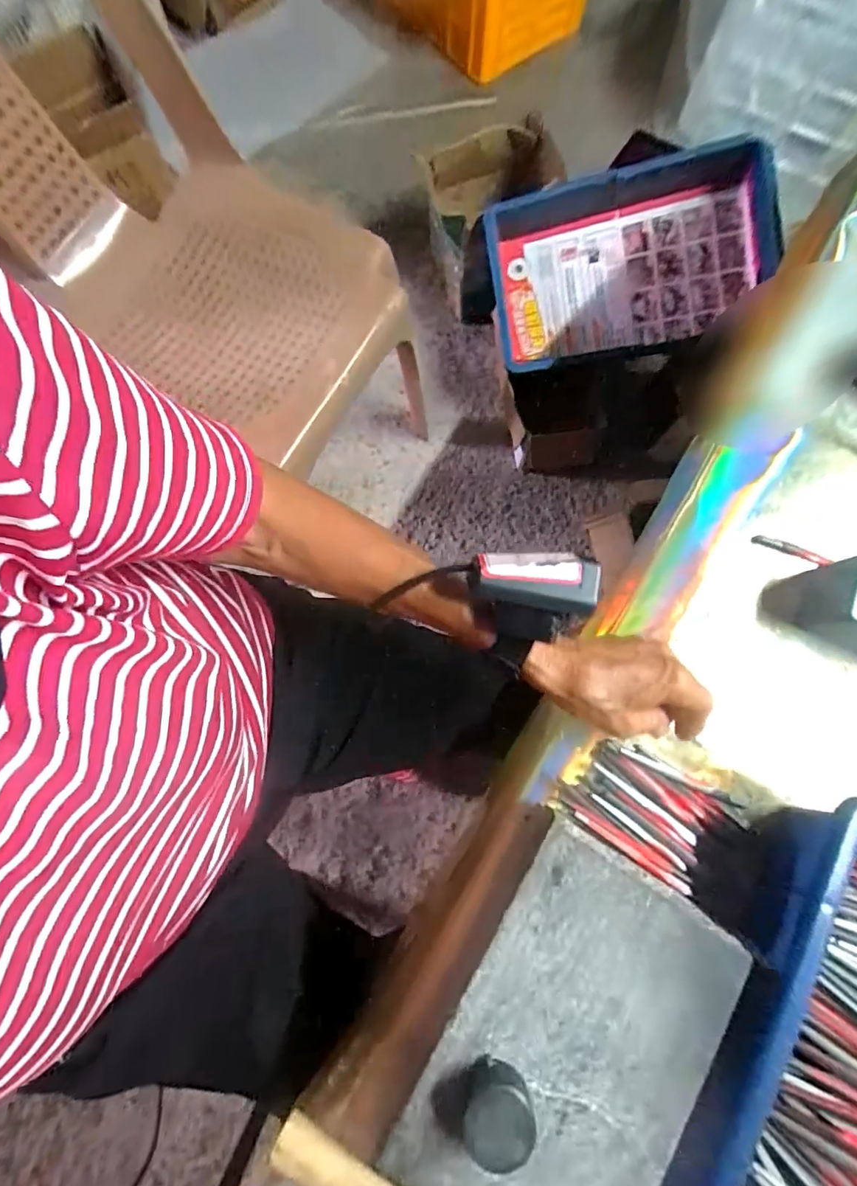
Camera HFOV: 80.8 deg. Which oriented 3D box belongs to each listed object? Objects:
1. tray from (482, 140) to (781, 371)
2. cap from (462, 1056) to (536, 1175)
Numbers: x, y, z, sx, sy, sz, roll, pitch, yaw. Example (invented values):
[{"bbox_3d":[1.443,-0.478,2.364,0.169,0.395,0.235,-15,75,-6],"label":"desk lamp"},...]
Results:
[{"bbox_3d":[0.327,-0.537,0.839,0.451,0.104,0.282,-2,103,17],"label":"tray"},{"bbox_3d":[0.037,0.277,0.267,0.036,0.018,0.037,0,77,0],"label":"cap"}]

